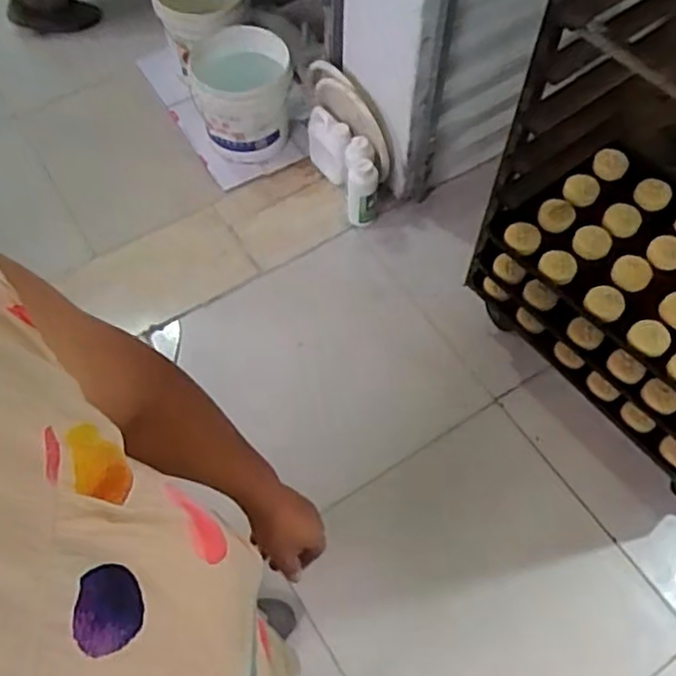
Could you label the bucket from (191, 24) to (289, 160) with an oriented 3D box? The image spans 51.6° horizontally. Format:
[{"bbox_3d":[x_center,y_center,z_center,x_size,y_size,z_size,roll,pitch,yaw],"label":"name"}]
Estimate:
[{"bbox_3d":[-0.258,-0.648,1.843,0.274,0.248,0.245,1,60,-1],"label":"bucket"}]

